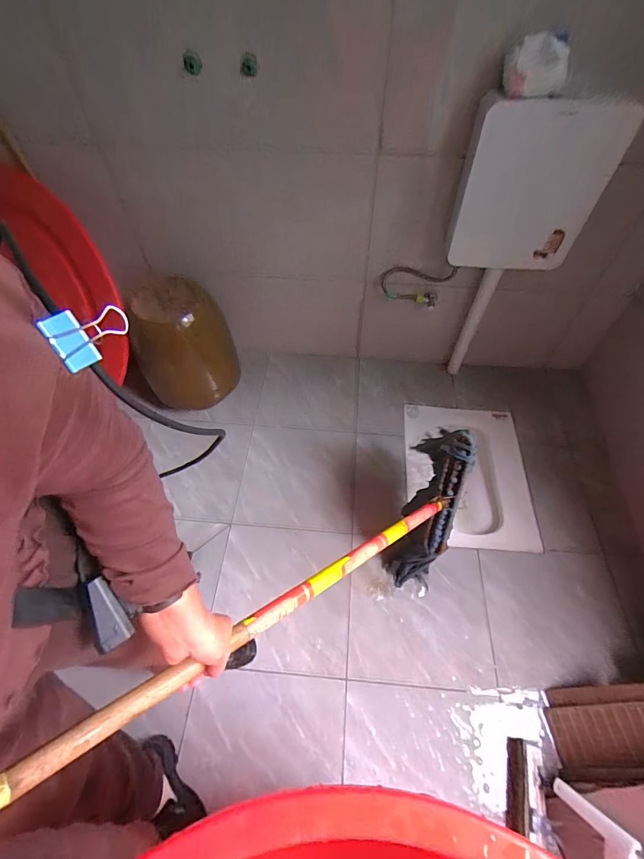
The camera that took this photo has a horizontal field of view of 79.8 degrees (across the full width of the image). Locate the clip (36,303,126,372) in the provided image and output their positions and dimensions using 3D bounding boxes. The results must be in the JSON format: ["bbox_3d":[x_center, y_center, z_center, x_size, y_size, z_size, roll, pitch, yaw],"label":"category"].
[{"bbox_3d":[-0.113,-0.048,0.186,0.013,0.025,0.034,11,47,38],"label":"clip"}]

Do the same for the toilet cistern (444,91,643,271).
[{"bbox_3d":[0.546,-0.638,1.034,0.351,0.415,0.123,-1,55,0],"label":"toilet cistern"}]

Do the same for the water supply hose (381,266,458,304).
[{"bbox_3d":[0.331,-0.514,1.363,0.240,0.147,0.043,11,56,8],"label":"water supply hose"}]

